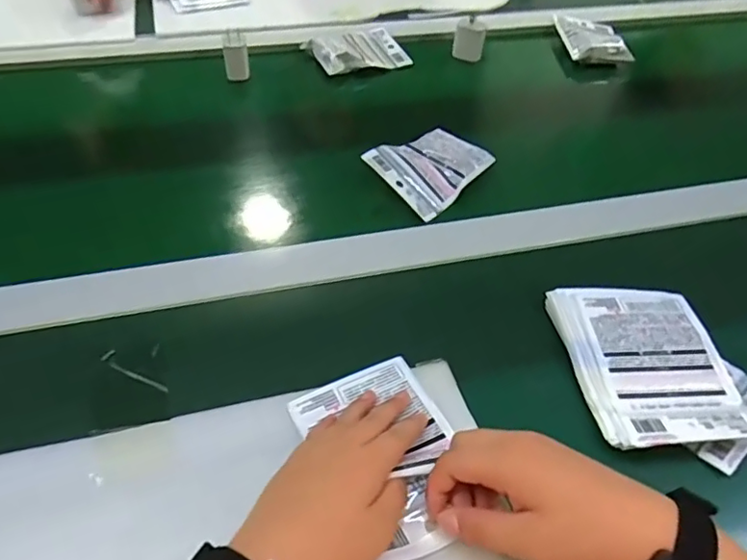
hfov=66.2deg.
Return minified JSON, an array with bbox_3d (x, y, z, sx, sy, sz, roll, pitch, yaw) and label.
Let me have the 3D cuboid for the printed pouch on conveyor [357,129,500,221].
[{"bbox_3d":[0.060,-0.127,0.628,0.096,0.016,0.117,44,66,9],"label":"printed pouch on conveyor"}]

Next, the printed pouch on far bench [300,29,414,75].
[{"bbox_3d":[-0.022,-0.328,0.809,0.133,0.023,0.093,-17,51,-18],"label":"printed pouch on far bench"}]

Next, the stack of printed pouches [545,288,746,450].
[{"bbox_3d":[0.219,0.064,0.461,0.114,0.021,0.146,-3,49,-6],"label":"stack of printed pouches"}]

